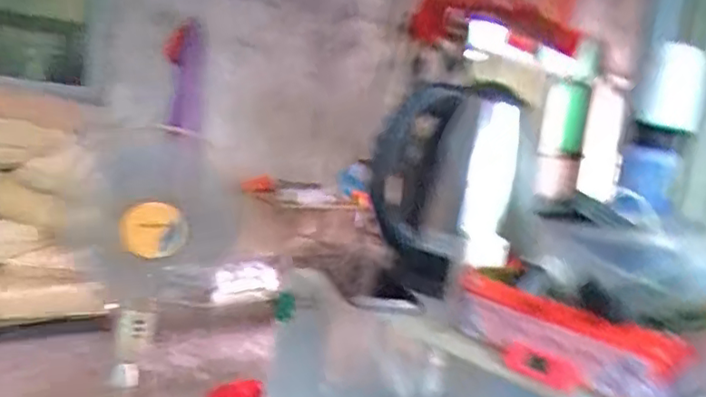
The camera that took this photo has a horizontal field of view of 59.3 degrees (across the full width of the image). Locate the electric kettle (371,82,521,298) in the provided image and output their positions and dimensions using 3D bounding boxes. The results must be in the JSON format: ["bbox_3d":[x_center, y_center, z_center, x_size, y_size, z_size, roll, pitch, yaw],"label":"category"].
[{"bbox_3d":[0.104,-0.011,0.646,0.139,0.204,0.131,8,7,4],"label":"electric kettle"}]

